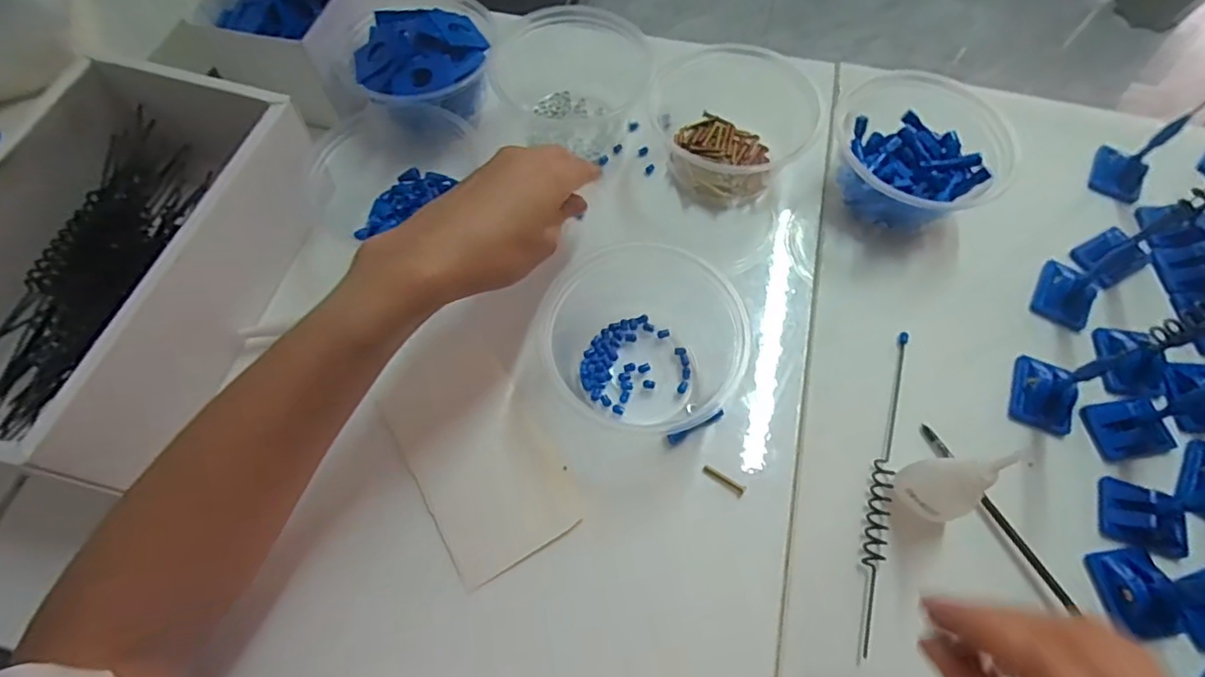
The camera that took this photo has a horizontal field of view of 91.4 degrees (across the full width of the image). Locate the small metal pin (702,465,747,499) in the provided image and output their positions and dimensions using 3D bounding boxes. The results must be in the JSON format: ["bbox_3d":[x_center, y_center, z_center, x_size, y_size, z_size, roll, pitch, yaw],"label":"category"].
[{"bbox_3d":[0.071,0.083,0.345,0.027,0.004,0.007,31,68,13],"label":"small metal pin"}]

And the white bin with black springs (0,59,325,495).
[{"bbox_3d":[-0.285,-0.048,0.347,0.131,0.088,0.240,15,67,6],"label":"white bin with black springs"}]

